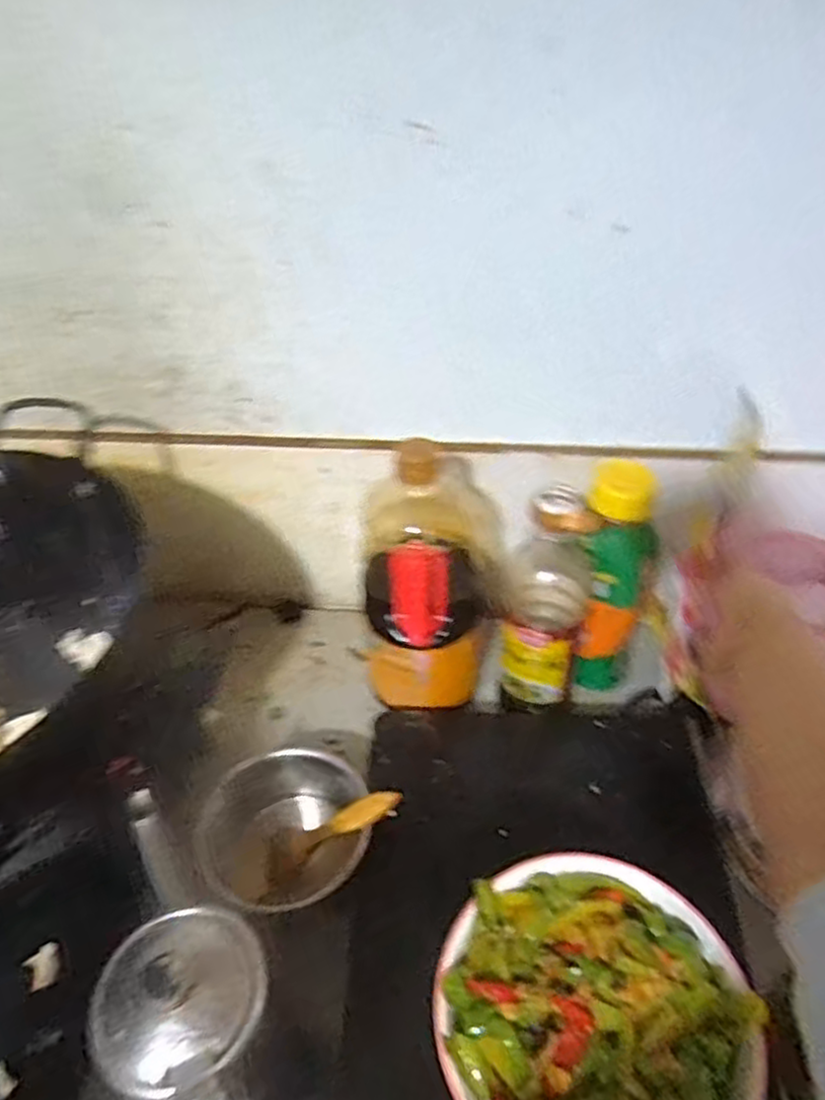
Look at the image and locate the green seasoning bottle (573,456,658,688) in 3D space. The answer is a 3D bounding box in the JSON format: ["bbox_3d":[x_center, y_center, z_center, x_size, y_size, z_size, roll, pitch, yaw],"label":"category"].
[{"bbox_3d":[0.184,0.038,0.690,0.064,0.244,0.064,10,45,13],"label":"green seasoning bottle"}]

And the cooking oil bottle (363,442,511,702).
[{"bbox_3d":[0.011,0.034,0.653,0.103,0.272,0.090,-31,50,-26],"label":"cooking oil bottle"}]

